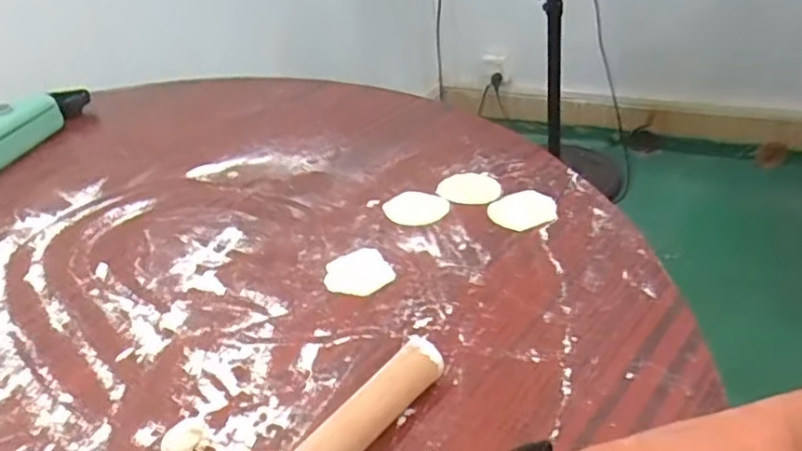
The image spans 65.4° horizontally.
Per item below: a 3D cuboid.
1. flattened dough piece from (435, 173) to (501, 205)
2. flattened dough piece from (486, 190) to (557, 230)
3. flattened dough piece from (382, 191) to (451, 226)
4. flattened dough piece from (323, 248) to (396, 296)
[{"bbox_3d":[0.068,-0.038,0.603,0.057,0.004,0.055,-5,33,3],"label":"flattened dough piece"},{"bbox_3d":[0.110,-0.013,0.568,0.060,0.009,0.061,-5,33,3],"label":"flattened dough piece"},{"bbox_3d":[0.014,-0.018,0.584,0.056,0.008,0.053,-15,34,-12],"label":"flattened dough piece"},{"bbox_3d":[-0.036,0.038,0.505,0.053,0.004,0.053,-5,33,3],"label":"flattened dough piece"}]

